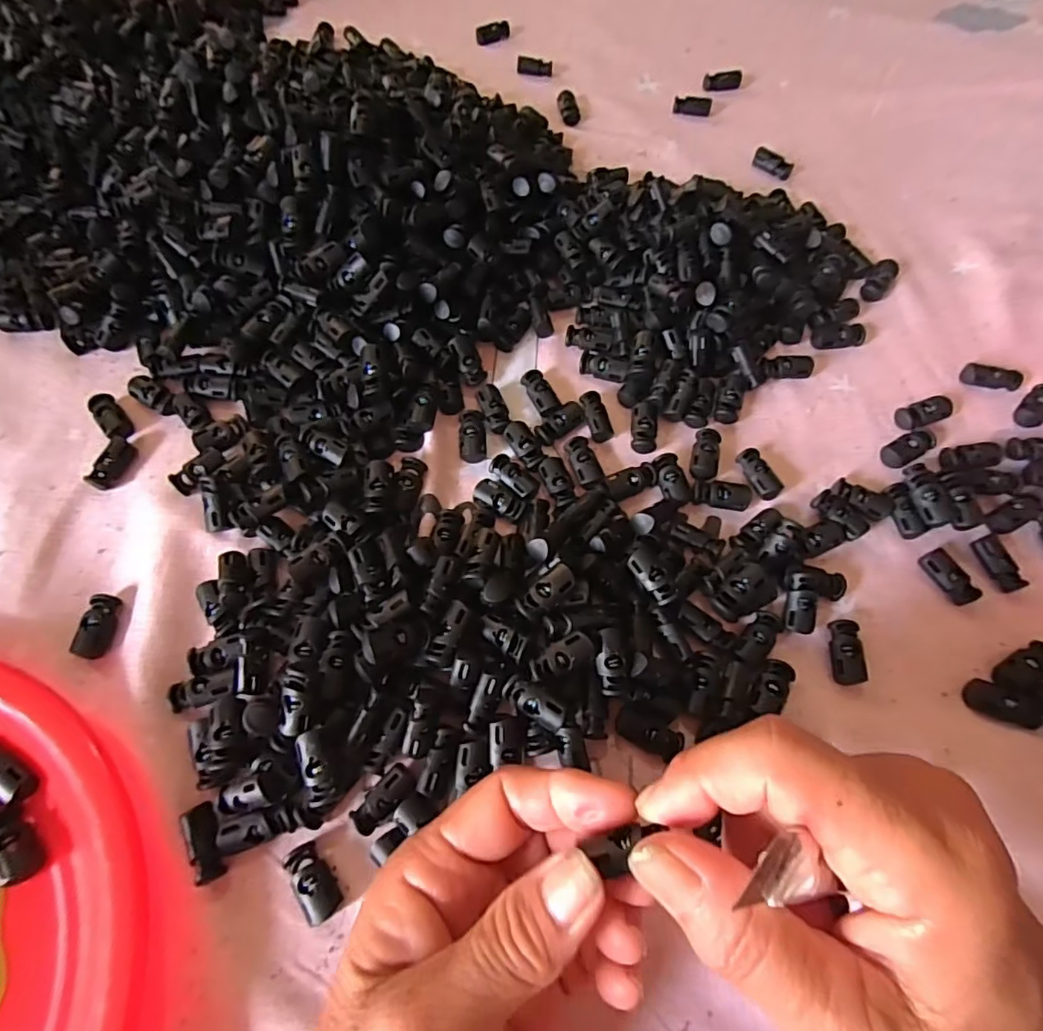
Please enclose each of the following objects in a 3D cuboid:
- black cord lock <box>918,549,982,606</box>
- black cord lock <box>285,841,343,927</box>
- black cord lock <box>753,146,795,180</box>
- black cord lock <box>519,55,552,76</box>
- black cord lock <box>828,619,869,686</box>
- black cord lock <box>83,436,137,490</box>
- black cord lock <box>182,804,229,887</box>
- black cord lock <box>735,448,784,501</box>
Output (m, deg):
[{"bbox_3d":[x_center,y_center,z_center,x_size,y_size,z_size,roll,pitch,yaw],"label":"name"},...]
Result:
[{"bbox_3d":[0.203,0.029,0.266,0.015,0.006,0.027,-26,68,-11],"label":"black cord lock"},{"bbox_3d":[-0.079,0.139,0.215,0.013,0.008,0.027,-36,71,-15],"label":"black cord lock"},{"bbox_3d":[0.176,-0.247,0.393,0.029,0.010,0.014,35,71,15],"label":"black cord lock"},{"bbox_3d":[0.011,-0.348,0.436,0.027,0.008,0.010,4,66,2],"label":"black cord lock"},{"bbox_3d":[0.147,0.061,0.252,0.015,0.007,0.028,0,66,0],"label":"black cord lock"},{"bbox_3d":[-0.209,-0.027,0.287,0.012,0.007,0.028,16,67,7],"label":"black cord lock"},{"bbox_3d":[-0.121,0.125,0.214,0.011,0.006,0.026,-27,68,-11],"label":"black cord lock"},{"bbox_3d":[0.122,-0.021,0.287,0.014,0.007,0.028,-26,68,-11],"label":"black cord lock"}]

